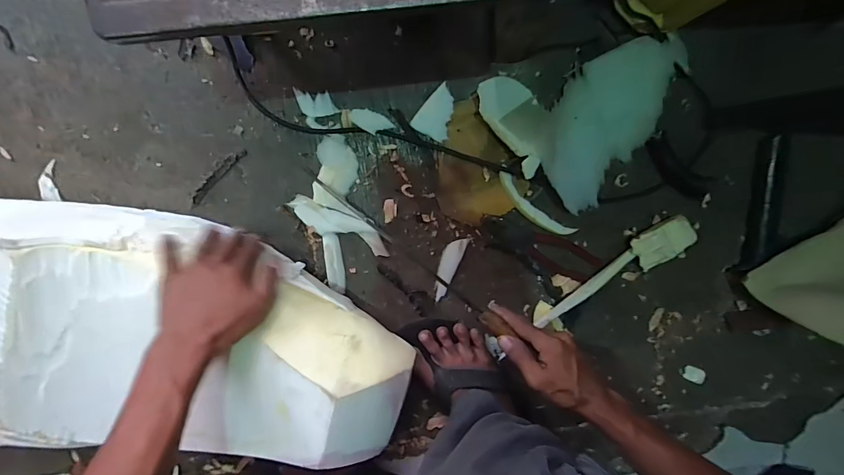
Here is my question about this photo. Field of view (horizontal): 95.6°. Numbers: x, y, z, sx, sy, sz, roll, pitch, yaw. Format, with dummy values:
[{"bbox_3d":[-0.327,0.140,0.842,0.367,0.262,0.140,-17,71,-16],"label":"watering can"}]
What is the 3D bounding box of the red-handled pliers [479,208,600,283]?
[{"bbox_3d":[0.176,0.012,0.563,0.189,0.013,0.058,21,98,-9],"label":"red-handled pliers"}]

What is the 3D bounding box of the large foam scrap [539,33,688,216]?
[{"bbox_3d":[0.255,-0.169,0.533,0.141,0.045,0.261,33,96,-10],"label":"large foam scrap"}]

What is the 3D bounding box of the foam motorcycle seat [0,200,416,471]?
[{"bbox_3d":[-0.357,0.111,0.446,0.690,0.101,0.268,14,92,-4],"label":"foam motorcycle seat"}]

